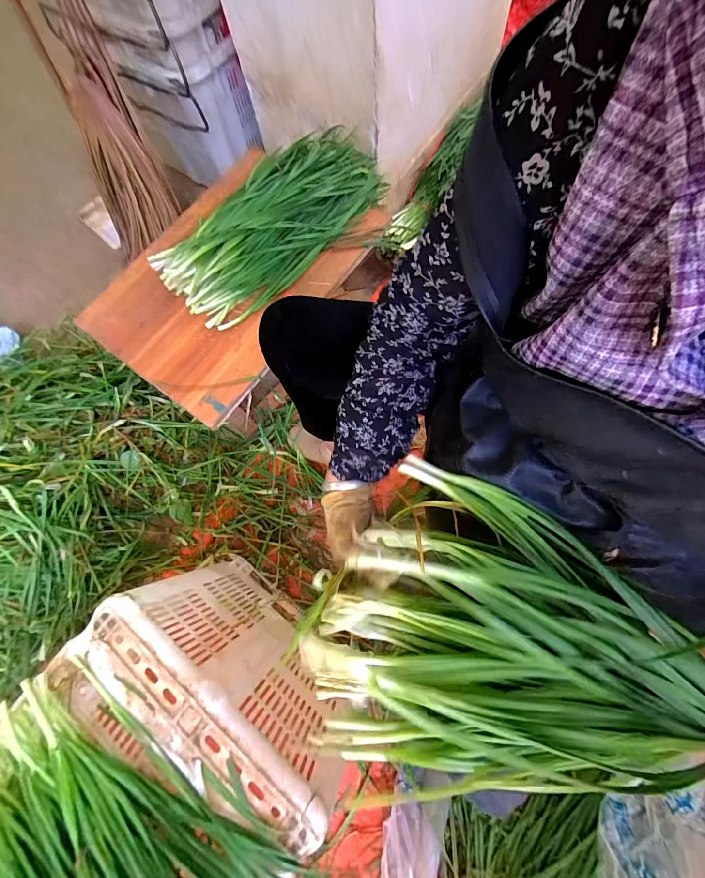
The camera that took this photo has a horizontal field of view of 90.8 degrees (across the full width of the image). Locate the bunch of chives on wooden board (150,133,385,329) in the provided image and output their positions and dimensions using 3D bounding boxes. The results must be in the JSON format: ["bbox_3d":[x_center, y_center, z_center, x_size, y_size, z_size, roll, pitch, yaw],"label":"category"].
[{"bbox_3d":[-0.134,-0.432,0.673,0.197,0.093,0.496,36,78,11],"label":"bunch of chives on wooden board"}]

